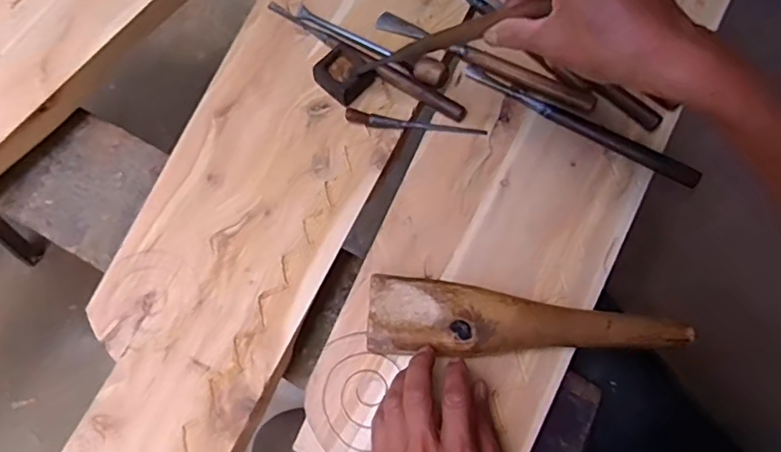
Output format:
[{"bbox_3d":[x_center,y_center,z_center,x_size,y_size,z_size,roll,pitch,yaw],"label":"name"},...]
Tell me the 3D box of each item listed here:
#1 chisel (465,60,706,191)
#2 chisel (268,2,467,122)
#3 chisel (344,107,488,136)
[{"bbox_3d":[0.190,-0.107,0.556,0.252,0.023,0.015,31,74,9],"label":"chisel"},{"bbox_3d":[-0.030,-0.183,0.591,0.254,0.018,0.022,32,74,10],"label":"chisel"},{"bbox_3d":[0.026,-0.105,0.568,0.145,0.009,0.014,8,72,2],"label":"chisel"}]

